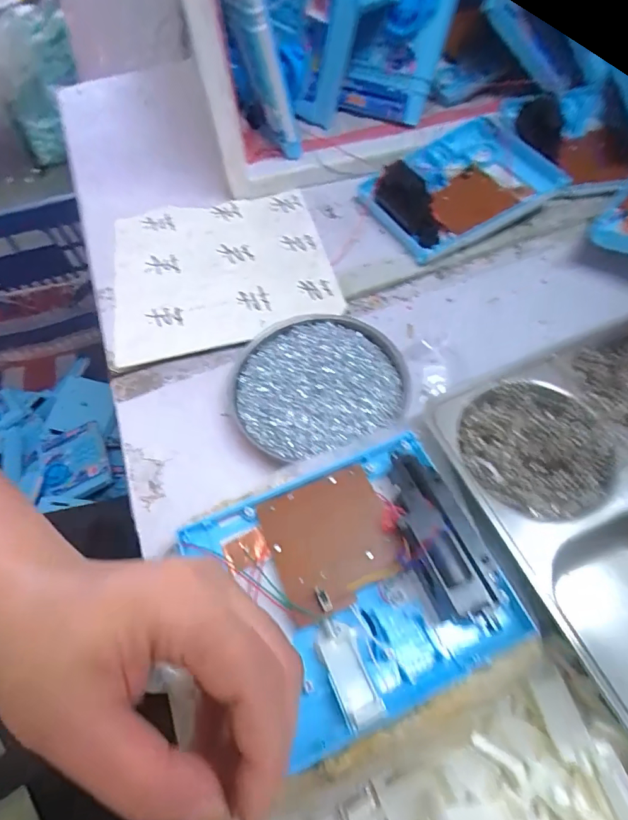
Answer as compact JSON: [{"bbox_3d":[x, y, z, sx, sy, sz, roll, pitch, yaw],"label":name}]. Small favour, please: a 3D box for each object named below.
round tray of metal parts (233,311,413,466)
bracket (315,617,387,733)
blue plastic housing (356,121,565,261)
[{"bbox_3d":[0.004,-0.022,0.350,0.137,0.019,0.126,-2,59,3],"label":"round tray of metal parts"},{"bbox_3d":[0.018,0.135,0.227,0.021,0.009,0.049,-24,60,-10],"label":"bracket"},{"bbox_3d":[0.146,-0.233,0.455,0.173,0.046,0.139,-27,61,-12],"label":"blue plastic housing"}]

